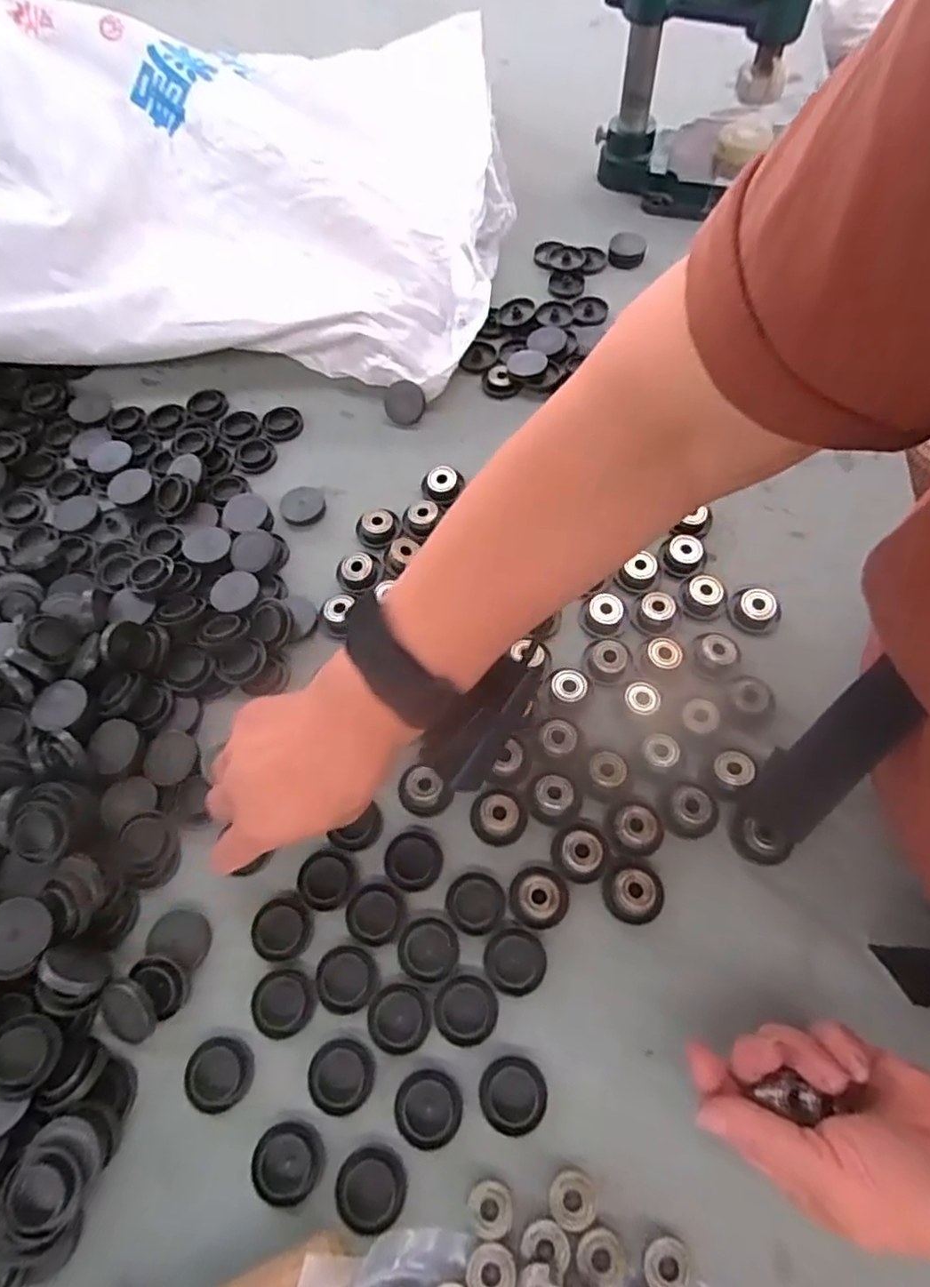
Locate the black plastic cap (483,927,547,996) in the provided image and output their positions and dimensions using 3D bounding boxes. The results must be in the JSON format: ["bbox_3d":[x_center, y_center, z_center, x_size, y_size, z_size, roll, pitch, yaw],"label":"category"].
[{"bbox_3d":[0.026,0.165,0.342,0.032,0.007,0.031,-1,62,1],"label":"black plastic cap"}]

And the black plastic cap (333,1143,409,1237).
[{"bbox_3d":[-0.043,0.249,0.299,0.031,0.006,0.031,-1,62,1],"label":"black plastic cap"}]

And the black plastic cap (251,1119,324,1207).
[{"bbox_3d":[-0.084,0.244,0.309,0.030,0.010,0.031,-1,62,1],"label":"black plastic cap"}]

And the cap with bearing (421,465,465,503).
[{"bbox_3d":[-0.019,-0.119,0.488,0.032,0.013,0.035,-1,62,1],"label":"cap with bearing"}]

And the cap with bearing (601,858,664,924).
[{"bbox_3d":[0.090,0.133,0.354,0.031,0.015,0.032,-1,62,1],"label":"cap with bearing"}]

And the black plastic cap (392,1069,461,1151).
[{"bbox_3d":[-0.018,0.222,0.314,0.031,0.005,0.030,-1,62,1],"label":"black plastic cap"}]

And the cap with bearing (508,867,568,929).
[{"bbox_3d":[0.040,0.136,0.354,0.031,0.011,0.031,-1,62,1],"label":"cap with bearing"}]

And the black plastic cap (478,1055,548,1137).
[{"bbox_3d":[0.023,0.217,0.316,0.031,0.006,0.031,-1,62,1],"label":"black plastic cap"}]

